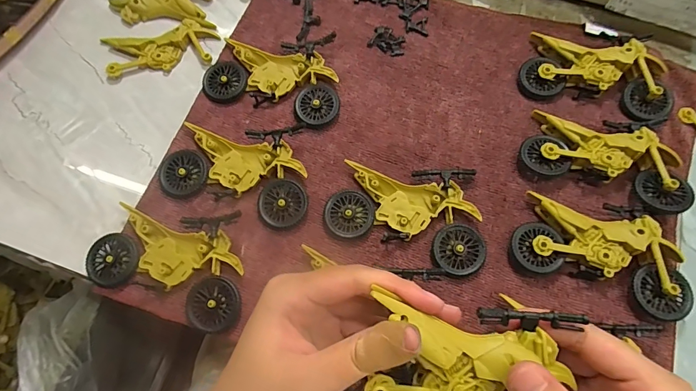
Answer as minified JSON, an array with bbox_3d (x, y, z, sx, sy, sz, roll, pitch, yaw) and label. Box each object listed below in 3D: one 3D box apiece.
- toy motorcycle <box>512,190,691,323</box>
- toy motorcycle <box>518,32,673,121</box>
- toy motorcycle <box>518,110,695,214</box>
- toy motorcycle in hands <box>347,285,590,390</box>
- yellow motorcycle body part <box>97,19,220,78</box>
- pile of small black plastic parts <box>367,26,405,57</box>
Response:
[{"bbox_3d":[0.180,0.036,0.278,0.114,0.023,0.067,21,74,8],"label":"toy motorcycle"},{"bbox_3d":[0.205,-0.102,0.324,0.112,0.027,0.063,17,73,7],"label":"toy motorcycle"},{"bbox_3d":[0.197,-0.035,0.300,0.114,0.027,0.072,21,74,8],"label":"toy motorcycle"},{"bbox_3d":[0.055,0.077,0.181,0.096,0.031,0.065,16,73,6],"label":"toy motorcycle in hands"},{"bbox_3d":[-0.173,-0.133,0.358,0.102,0.011,0.044,-10,72,-2],"label":"yellow motorcycle body part"},{"bbox_3d":[0.036,-0.136,0.348,0.032,0.004,0.023,26,74,9],"label":"pile of small black plastic parts"}]

